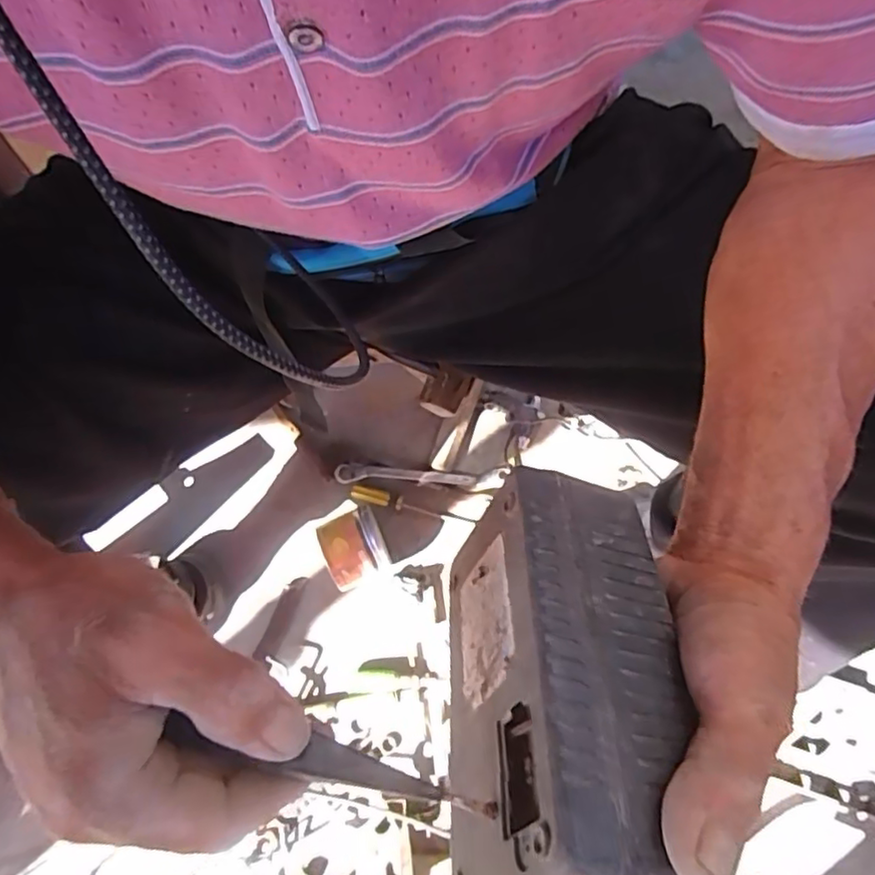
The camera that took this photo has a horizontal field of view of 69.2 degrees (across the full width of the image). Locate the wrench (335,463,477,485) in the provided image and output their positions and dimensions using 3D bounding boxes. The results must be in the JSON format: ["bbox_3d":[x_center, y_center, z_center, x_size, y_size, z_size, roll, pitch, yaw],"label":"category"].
[{"bbox_3d":[-0.040,0.047,0.799,0.174,0.008,0.023,1,75,0],"label":"wrench"}]

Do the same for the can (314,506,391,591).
[{"bbox_3d":[-0.096,0.132,0.735,0.067,0.075,0.075,-22,73,-8],"label":"can"}]

